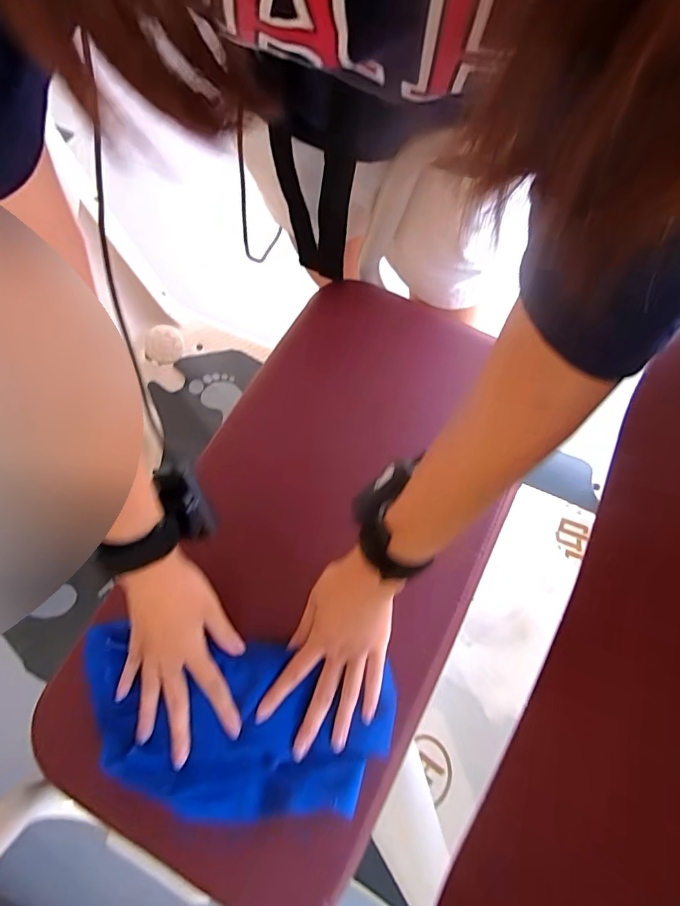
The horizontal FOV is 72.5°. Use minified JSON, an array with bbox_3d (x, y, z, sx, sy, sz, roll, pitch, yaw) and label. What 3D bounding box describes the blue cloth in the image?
[{"bbox_3d":[-0.103,0.244,0.414,0.286,0.020,0.141,11,70,5],"label":"blue cloth"}]

